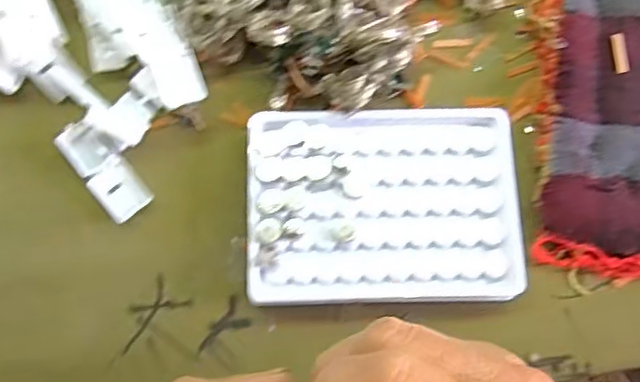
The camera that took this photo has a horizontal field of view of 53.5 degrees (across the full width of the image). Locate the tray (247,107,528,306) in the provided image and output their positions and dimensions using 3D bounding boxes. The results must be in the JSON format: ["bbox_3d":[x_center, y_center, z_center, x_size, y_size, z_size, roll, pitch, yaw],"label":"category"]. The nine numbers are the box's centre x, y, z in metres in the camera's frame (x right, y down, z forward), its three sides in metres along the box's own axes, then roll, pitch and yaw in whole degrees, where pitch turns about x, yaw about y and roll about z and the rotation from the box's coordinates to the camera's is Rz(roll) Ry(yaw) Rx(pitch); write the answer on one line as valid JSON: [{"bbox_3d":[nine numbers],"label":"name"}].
[{"bbox_3d":[0.031,0.006,0.314,0.130,0.014,0.095,-2,80,0],"label":"tray"}]

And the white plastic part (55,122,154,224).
[{"bbox_3d":[-0.108,-0.011,0.320,0.022,0.009,0.054,-38,82,-7],"label":"white plastic part"}]

